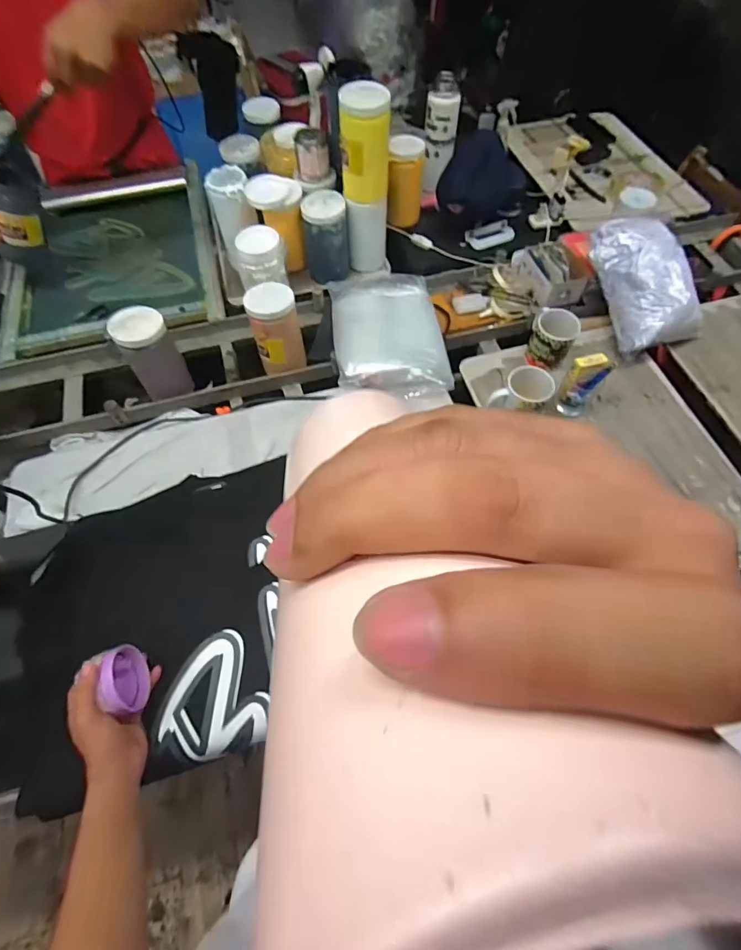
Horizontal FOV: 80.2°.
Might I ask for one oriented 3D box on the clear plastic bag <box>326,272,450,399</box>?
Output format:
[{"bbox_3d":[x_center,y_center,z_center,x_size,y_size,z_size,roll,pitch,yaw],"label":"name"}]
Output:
[{"bbox_3d":[0.034,-0.322,0.951,0.225,0.045,0.361,-7,63,-3],"label":"clear plastic bag"}]

